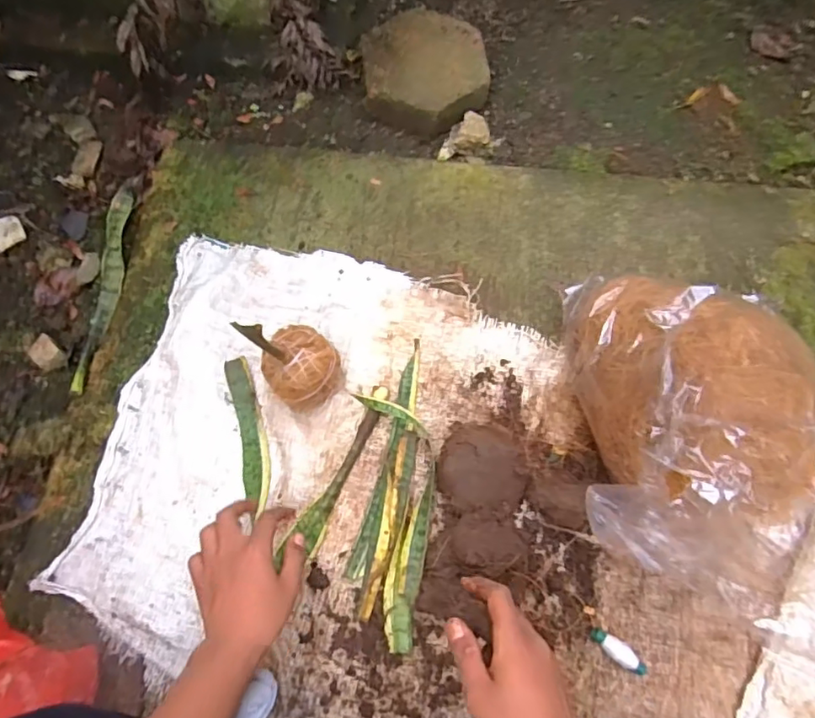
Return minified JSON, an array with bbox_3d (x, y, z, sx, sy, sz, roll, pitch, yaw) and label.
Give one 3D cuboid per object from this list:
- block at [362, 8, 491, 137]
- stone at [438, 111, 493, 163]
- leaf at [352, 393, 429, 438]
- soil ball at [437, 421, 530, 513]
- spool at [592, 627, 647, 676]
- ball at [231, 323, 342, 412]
[{"bbox_3d":[0.025,-0.453,0.899,0.190,0.077,0.214,-8,69,-2],"label":"block"},{"bbox_3d":[0.093,-0.348,0.885,0.084,0.037,0.070,6,68,2],"label":"stone"},{"bbox_3d":[-0.021,0.063,0.678,0.100,0.023,0.016,27,71,10],"label":"leaf"},{"bbox_3d":[0.083,0.117,0.633,0.095,0.052,0.102,0,69,1],"label":"soil ball"},{"bbox_3d":[0.216,0.299,0.579,0.060,0.019,0.020,31,72,12],"label":"spool"},{"bbox_3d":[-0.125,0.002,0.643,0.085,0.138,0.091,-28,71,-12],"label":"ball"}]

